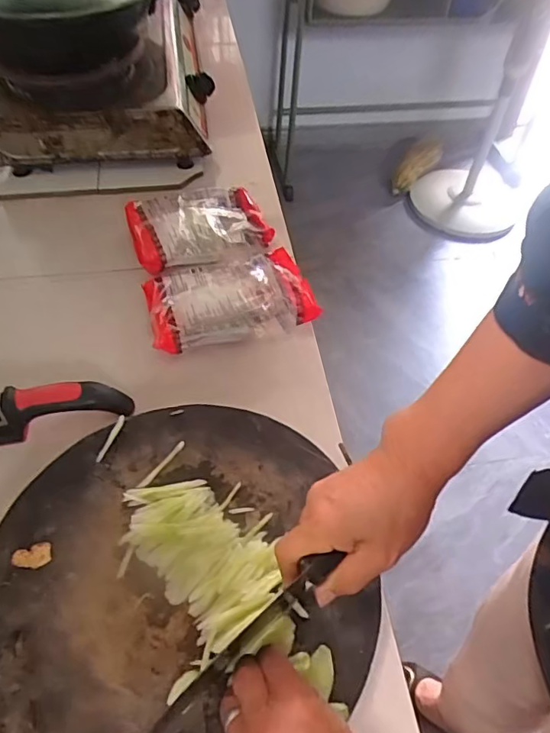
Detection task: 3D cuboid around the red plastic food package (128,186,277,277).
[{"bbox_3d":[-0.107,-0.205,0.762,0.192,0.046,0.132,-16,53,-15],"label":"red plastic food package"}]

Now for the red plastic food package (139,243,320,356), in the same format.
[{"bbox_3d":[-0.063,-0.095,0.682,0.196,0.050,0.153,-12,52,-12],"label":"red plastic food package"}]

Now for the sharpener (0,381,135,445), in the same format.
[{"bbox_3d":[-0.254,0.046,0.560,0.191,0.051,0.030,-11,52,-11],"label":"sharpener"}]

